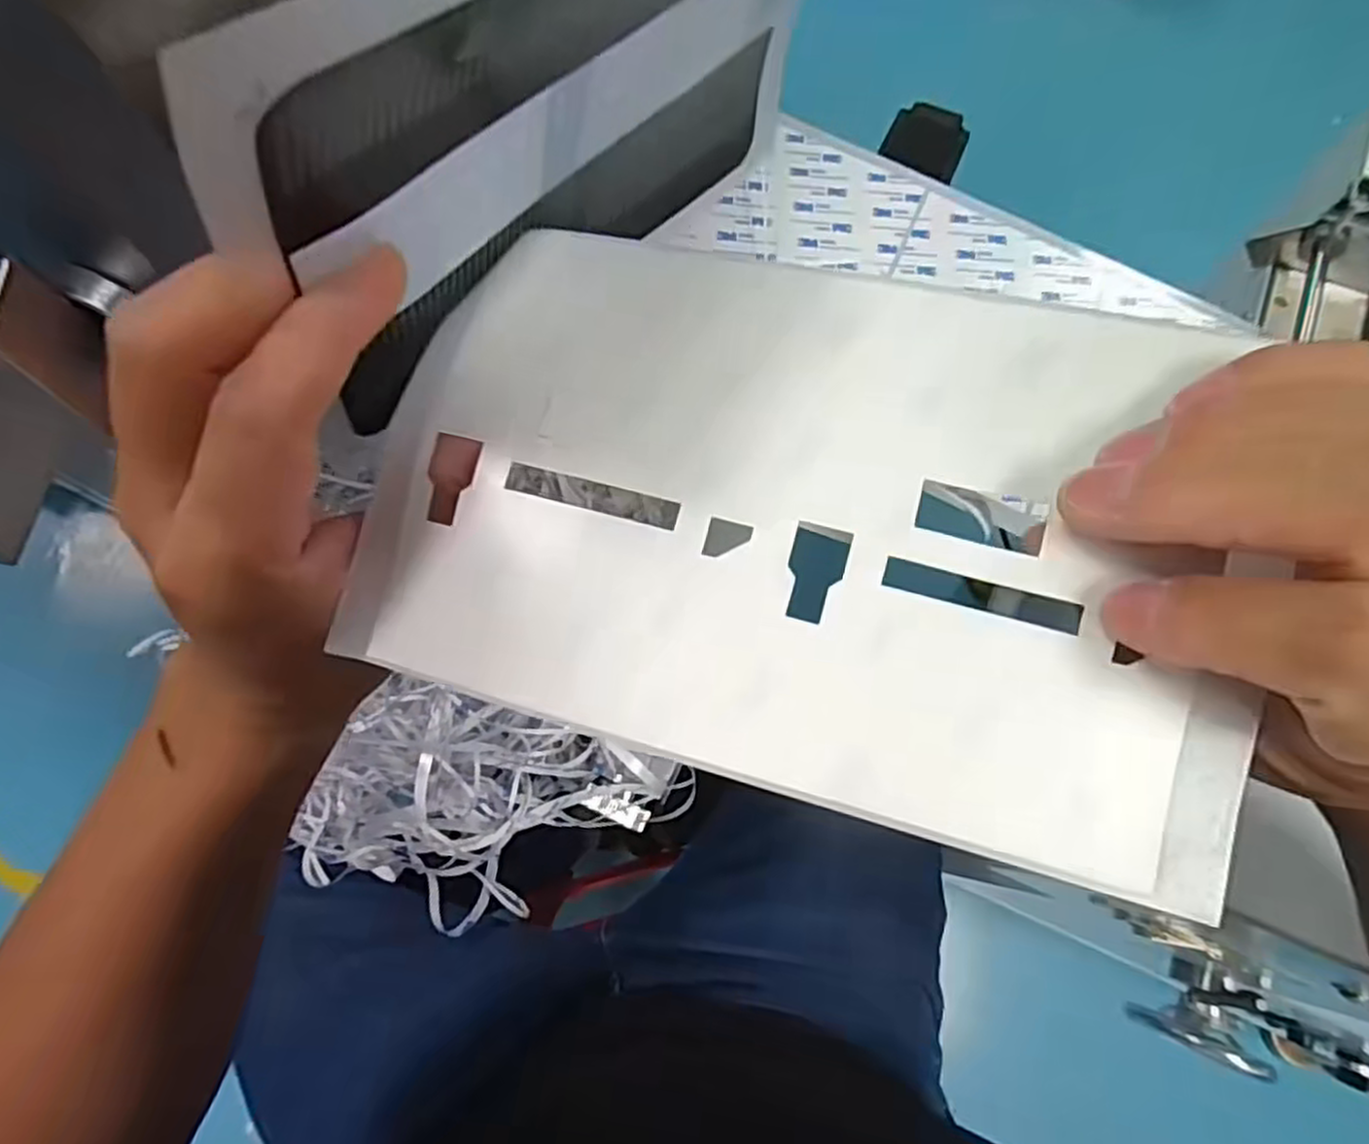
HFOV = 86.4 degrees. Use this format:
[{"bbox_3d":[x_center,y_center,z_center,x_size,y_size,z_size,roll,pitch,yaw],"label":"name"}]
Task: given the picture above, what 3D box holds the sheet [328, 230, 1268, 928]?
[{"bbox_3d":[0.028,-0.015,0.174,0.200,0.008,0.126,15,81,8],"label":"sheet"}]

